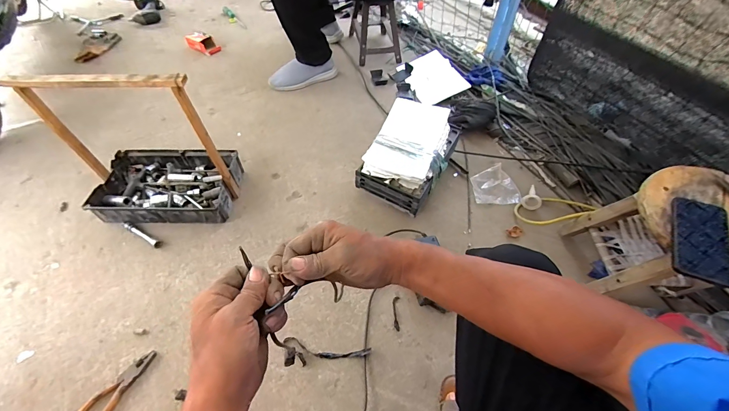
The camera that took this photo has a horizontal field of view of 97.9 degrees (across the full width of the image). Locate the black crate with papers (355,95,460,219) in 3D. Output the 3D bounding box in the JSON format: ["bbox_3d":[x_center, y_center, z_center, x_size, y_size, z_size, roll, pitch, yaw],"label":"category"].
[{"bbox_3d":[0.137,-0.147,0.953,0.215,0.153,0.318,23,56,16],"label":"black crate with papers"}]

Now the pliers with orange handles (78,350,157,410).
[{"bbox_3d":[-0.512,0.381,0.640,0.052,0.010,0.192,28,58,19],"label":"pliers with orange handles"}]

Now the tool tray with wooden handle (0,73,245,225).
[{"bbox_3d":[-0.555,-0.147,0.807,0.370,0.373,0.243,0,53,-4],"label":"tool tray with wooden handle"}]

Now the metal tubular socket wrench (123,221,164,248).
[{"bbox_3d":[-0.599,0.078,0.860,0.131,0.018,0.021,25,57,17],"label":"metal tubular socket wrench"}]

